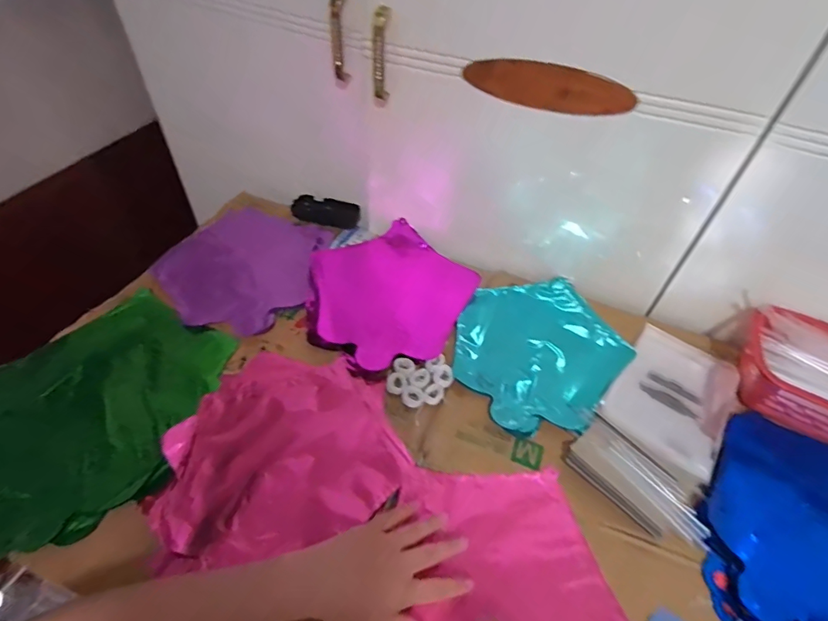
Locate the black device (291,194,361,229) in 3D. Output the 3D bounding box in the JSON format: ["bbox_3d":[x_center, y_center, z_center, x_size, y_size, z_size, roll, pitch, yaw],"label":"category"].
[{"bbox_3d":[-0.146,-0.167,0.784,0.109,0.039,0.034,6,50,-16],"label":"black device"}]

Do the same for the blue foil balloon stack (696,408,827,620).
[{"bbox_3d":[0.414,0.232,0.465,0.228,0.022,0.232,29,55,19],"label":"blue foil balloon stack"}]

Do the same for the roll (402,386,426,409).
[{"bbox_3d":[-0.001,0.101,0.547,0.027,0.004,0.025,2,51,-2],"label":"roll"}]

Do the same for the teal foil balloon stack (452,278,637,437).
[{"bbox_3d":[0.158,0.048,0.614,0.204,0.025,0.239,35,57,22],"label":"teal foil balloon stack"}]

